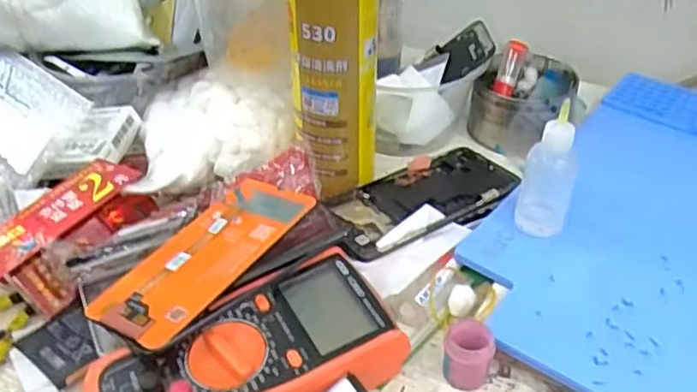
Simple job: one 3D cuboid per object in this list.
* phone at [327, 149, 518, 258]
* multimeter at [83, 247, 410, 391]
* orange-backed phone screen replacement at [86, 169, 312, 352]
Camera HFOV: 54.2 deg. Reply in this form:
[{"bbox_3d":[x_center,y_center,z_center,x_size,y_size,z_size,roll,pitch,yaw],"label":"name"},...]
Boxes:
[{"bbox_3d":[0.054,0.001,0.535,0.164,0.015,0.076,-22,38,-26],"label":"phone"},{"bbox_3d":[-0.060,0.101,0.404,0.179,0.044,0.088,-20,41,-22],"label":"multimeter"},{"bbox_3d":[-0.091,0.036,0.449,0.070,0.007,0.158,17,44,30],"label":"orange-backed phone screen replacement"}]

